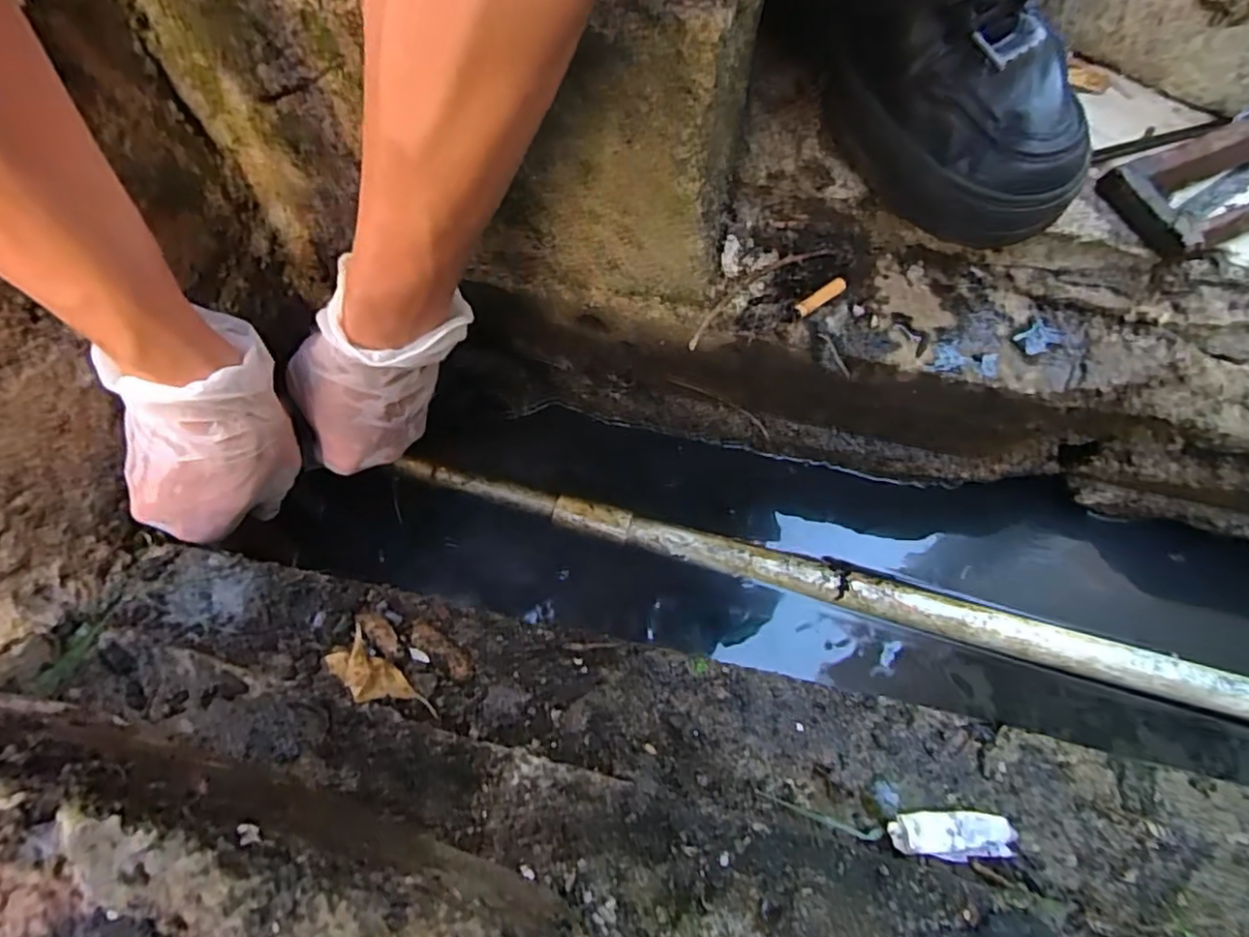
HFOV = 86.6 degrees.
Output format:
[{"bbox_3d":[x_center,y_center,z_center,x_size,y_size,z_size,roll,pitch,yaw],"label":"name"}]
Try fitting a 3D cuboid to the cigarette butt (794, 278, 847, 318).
[{"bbox_3d":[0.105,-0.091,0.354,0.031,0.007,0.009,-34,69,-13],"label":"cigarette butt"}]

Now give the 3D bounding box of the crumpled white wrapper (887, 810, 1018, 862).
[{"bbox_3d":[0.127,0.143,0.258,0.047,0.011,0.017,1,67,1],"label":"crumpled white wrapper"}]

